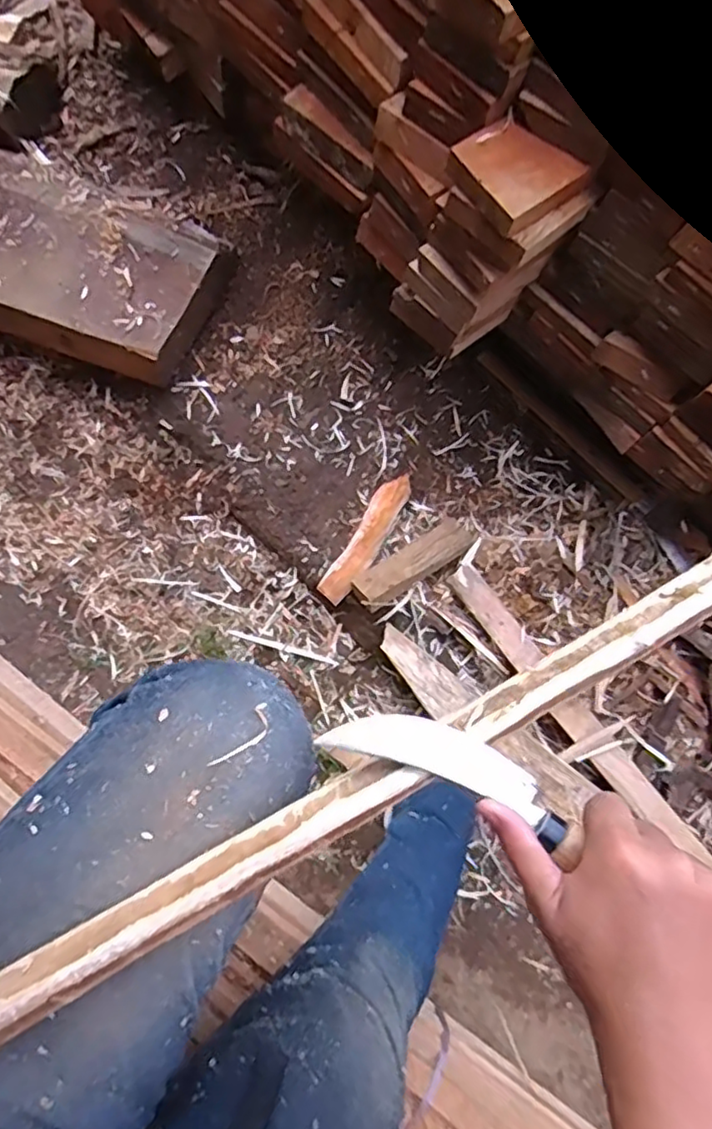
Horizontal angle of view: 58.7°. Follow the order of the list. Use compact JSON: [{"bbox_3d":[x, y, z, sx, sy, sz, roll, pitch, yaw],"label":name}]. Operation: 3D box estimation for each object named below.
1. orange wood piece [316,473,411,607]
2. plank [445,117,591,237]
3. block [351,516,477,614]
[{"bbox_3d":[0.021,-0.047,1.095,0.054,0.021,0.264,29,70,8],"label":"orange wood piece"},{"bbox_3d":[0.187,-0.462,0.745,0.131,0.029,0.121,-37,75,-15],"label":"plank"},{"bbox_3d":[0.100,-0.006,1.070,0.242,0.045,0.068,-34,74,-15],"label":"block"}]

